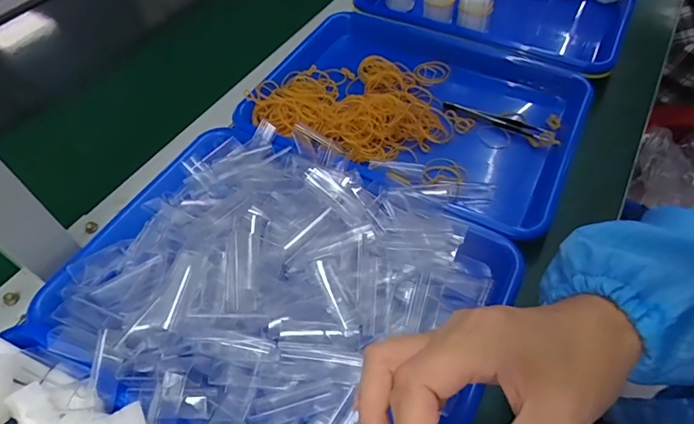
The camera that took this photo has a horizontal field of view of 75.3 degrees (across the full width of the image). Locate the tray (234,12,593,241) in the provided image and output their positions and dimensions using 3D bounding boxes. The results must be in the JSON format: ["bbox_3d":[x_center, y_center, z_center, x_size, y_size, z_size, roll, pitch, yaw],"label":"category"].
[{"bbox_3d":[0.069,-0.109,0.517,0.360,0.063,0.253,21,57,16],"label":"tray"}]

